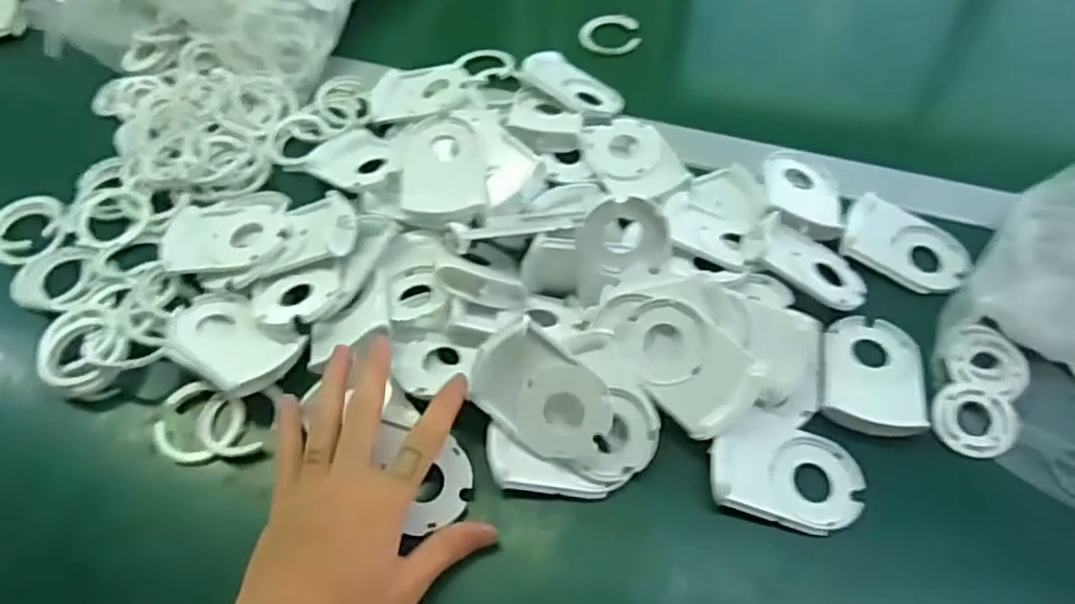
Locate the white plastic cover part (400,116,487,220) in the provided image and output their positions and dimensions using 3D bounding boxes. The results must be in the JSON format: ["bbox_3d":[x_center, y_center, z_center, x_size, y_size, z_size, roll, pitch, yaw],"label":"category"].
[{"bbox_3d":[-0.068,-0.096,0.519,0.059,0.019,0.083,-3,67,-3],"label":"white plastic cover part"}]

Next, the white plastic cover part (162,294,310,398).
[{"bbox_3d":[-0.194,0.022,0.450,0.085,0.011,0.054,27,60,19],"label":"white plastic cover part"}]

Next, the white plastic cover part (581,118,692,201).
[{"bbox_3d":[0.072,-0.107,0.537,0.058,0.009,0.080,-20,57,-13],"label":"white plastic cover part"}]

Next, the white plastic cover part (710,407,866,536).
[{"bbox_3d":[0.141,0.094,0.405,0.083,0.010,0.061,14,56,10],"label":"white plastic cover part"}]

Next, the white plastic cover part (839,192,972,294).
[{"bbox_3d":[0.255,-0.039,0.497,0.083,0.016,0.055,30,60,20],"label":"white plastic cover part"}]

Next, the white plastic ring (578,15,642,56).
[{"bbox_3d":[0.067,-0.246,0.661,0.055,0.009,0.048,-11,64,-1],"label":"white plastic ring"}]

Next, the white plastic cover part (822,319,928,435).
[{"bbox_3d":[0.209,0.044,0.446,0.057,0.012,0.086,14,56,10],"label":"white plastic cover part"}]

